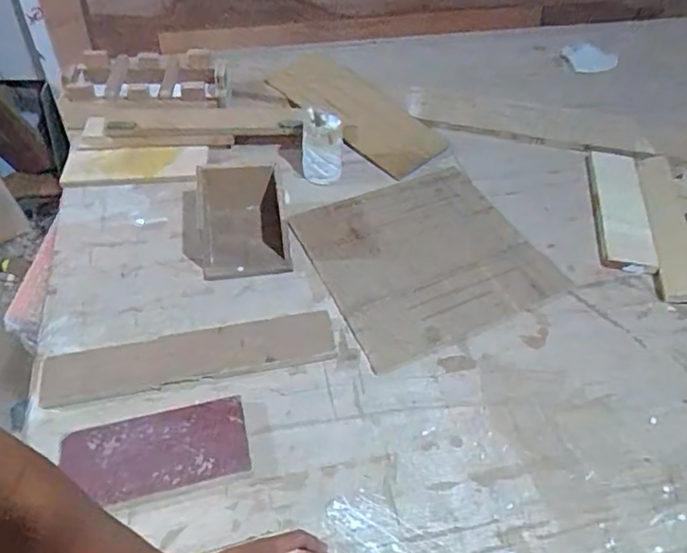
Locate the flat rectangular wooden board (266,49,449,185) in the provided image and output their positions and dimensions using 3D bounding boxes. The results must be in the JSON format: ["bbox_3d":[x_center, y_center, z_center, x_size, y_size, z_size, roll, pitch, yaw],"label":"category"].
[{"bbox_3d":[0.019,-0.316,1.013,0.158,0.025,0.377,-33,60,-25],"label":"flat rectangular wooden board"}]

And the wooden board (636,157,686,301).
[{"bbox_3d":[0.510,-0.082,0.825,0.089,0.019,0.294,9,52,5],"label":"wooden board"}]

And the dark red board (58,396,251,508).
[{"bbox_3d":[-0.200,0.192,0.579,0.187,0.023,0.087,-11,53,-11],"label":"dark red board"}]

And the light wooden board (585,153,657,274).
[{"bbox_3d":[0.435,-0.111,0.853,0.079,0.020,0.260,9,52,5],"label":"light wooden board"}]

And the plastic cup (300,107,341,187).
[{"bbox_3d":[-0.036,-0.207,0.858,0.063,0.104,0.053,-5,52,-6],"label":"plastic cup"}]

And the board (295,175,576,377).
[{"bbox_3d":[0.116,-0.033,0.782,0.309,0.012,0.289,-21,55,-18],"label":"board"}]

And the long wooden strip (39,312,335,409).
[{"bbox_3d":[-0.185,0.095,0.655,0.343,0.022,0.064,-9,52,-9],"label":"long wooden strip"}]

